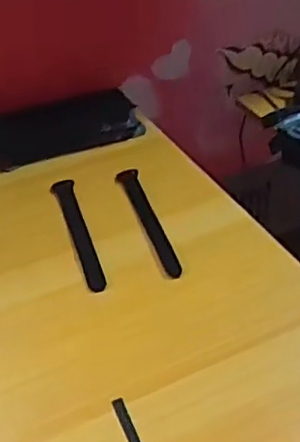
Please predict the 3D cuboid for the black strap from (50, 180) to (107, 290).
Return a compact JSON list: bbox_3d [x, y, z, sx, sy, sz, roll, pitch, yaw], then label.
[{"bbox_3d":[-0.079,0.010,0.672,0.026,0.004,0.193,-12,40,-10],"label":"black strap"}]

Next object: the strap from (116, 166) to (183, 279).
[{"bbox_3d":[-0.004,-0.003,0.680,0.026,0.004,0.191,-12,39,-10],"label":"strap"}]

